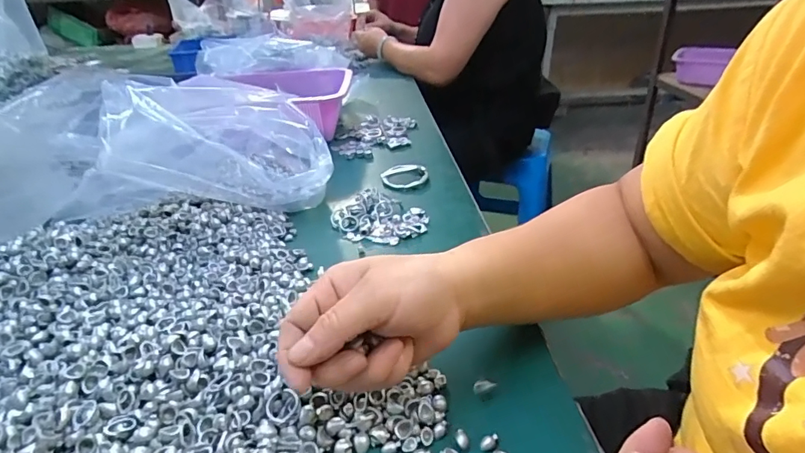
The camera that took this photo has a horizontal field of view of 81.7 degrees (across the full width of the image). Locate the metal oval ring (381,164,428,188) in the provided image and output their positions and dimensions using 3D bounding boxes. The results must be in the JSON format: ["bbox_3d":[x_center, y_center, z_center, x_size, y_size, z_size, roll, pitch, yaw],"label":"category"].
[{"bbox_3d":[0.004,-0.067,0.597,0.056,0.008,0.057,24,39,38],"label":"metal oval ring"}]

